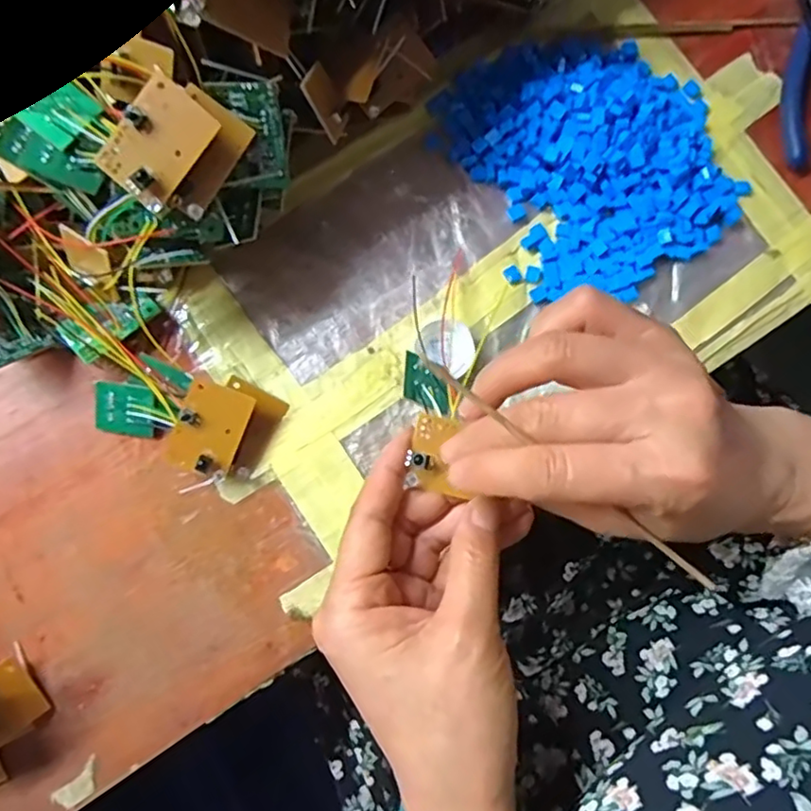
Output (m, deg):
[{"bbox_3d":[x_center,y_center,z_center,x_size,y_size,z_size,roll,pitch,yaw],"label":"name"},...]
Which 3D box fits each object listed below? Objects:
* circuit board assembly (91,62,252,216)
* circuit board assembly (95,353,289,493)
[{"bbox_3d":[-0.093,-0.103,0.250,0.043,0.020,0.048,31,99,-6],"label":"circuit board assembly"},{"bbox_3d":[-0.108,0.001,0.304,0.073,0.022,0.061,38,83,4],"label":"circuit board assembly"}]

